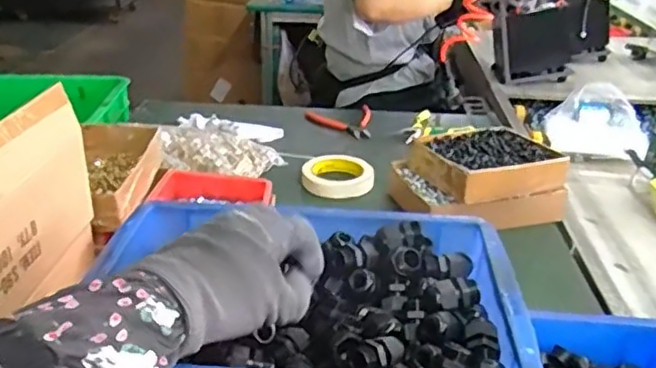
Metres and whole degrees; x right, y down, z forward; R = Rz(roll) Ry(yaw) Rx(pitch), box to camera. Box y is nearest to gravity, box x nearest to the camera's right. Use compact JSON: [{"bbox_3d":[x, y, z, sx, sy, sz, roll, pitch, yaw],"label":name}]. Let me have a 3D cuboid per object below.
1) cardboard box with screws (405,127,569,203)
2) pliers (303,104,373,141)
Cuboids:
[{"bbox_3d":[0.210,-0.031,0.877,0.186,0.051,0.146,-11,30,-25],"label":"cardboard box with screws"},{"bbox_3d":[0.024,-0.111,1.176,0.122,0.024,0.133,0,28,-6],"label":"pliers"}]

